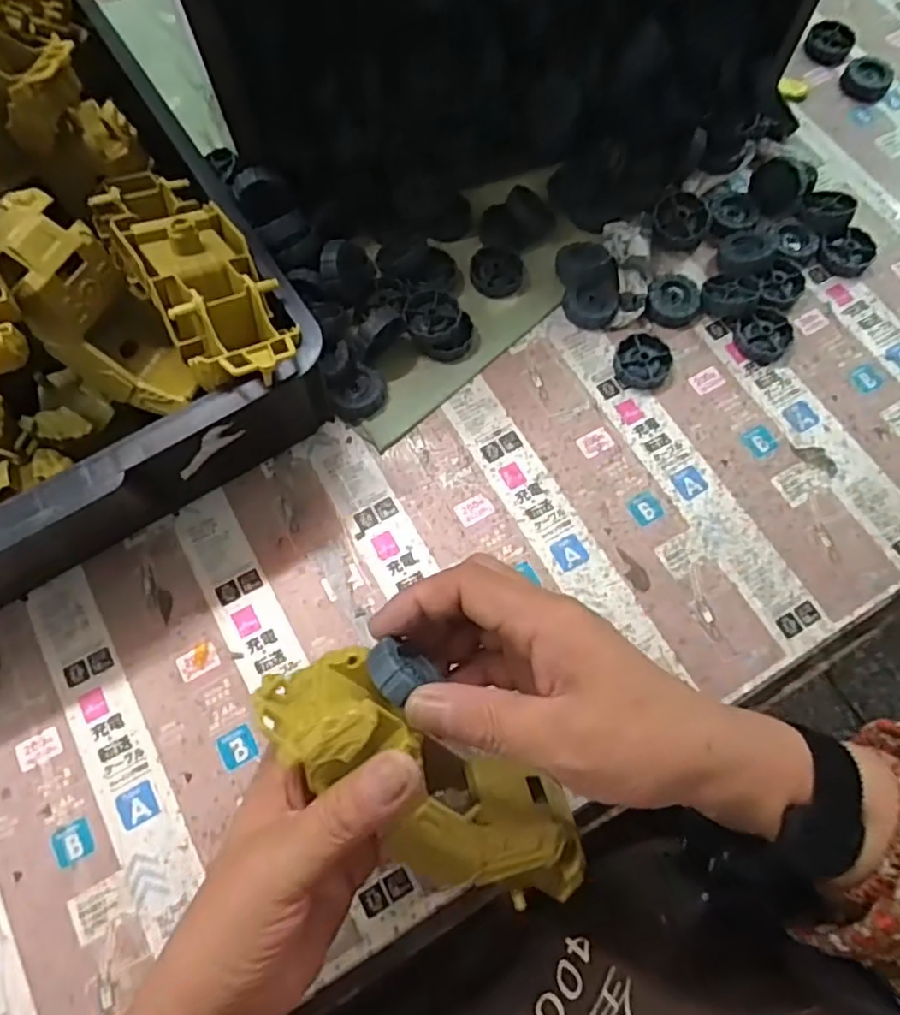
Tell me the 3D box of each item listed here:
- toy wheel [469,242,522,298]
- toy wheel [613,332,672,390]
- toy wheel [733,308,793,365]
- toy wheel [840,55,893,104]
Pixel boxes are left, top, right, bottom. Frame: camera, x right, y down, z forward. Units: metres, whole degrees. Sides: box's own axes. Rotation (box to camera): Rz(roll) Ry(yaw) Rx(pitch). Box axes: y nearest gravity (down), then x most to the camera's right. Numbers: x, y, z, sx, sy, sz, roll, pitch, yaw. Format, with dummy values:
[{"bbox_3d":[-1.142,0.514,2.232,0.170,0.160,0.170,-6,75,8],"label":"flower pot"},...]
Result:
[{"bbox_3d":[0.035,-0.174,0.471,0.037,0.013,0.040,0,71,-1],"label":"toy wheel"},{"bbox_3d":[0.135,-0.102,0.448,0.039,0.012,0.042,0,71,-1],"label":"toy wheel"},{"bbox_3d":[0.223,-0.121,0.455,0.040,0.010,0.038,0,71,-1],"label":"toy wheel"},{"bbox_3d":[0.349,-0.359,0.539,0.038,0.013,0.037,0,71,-1],"label":"toy wheel"}]

